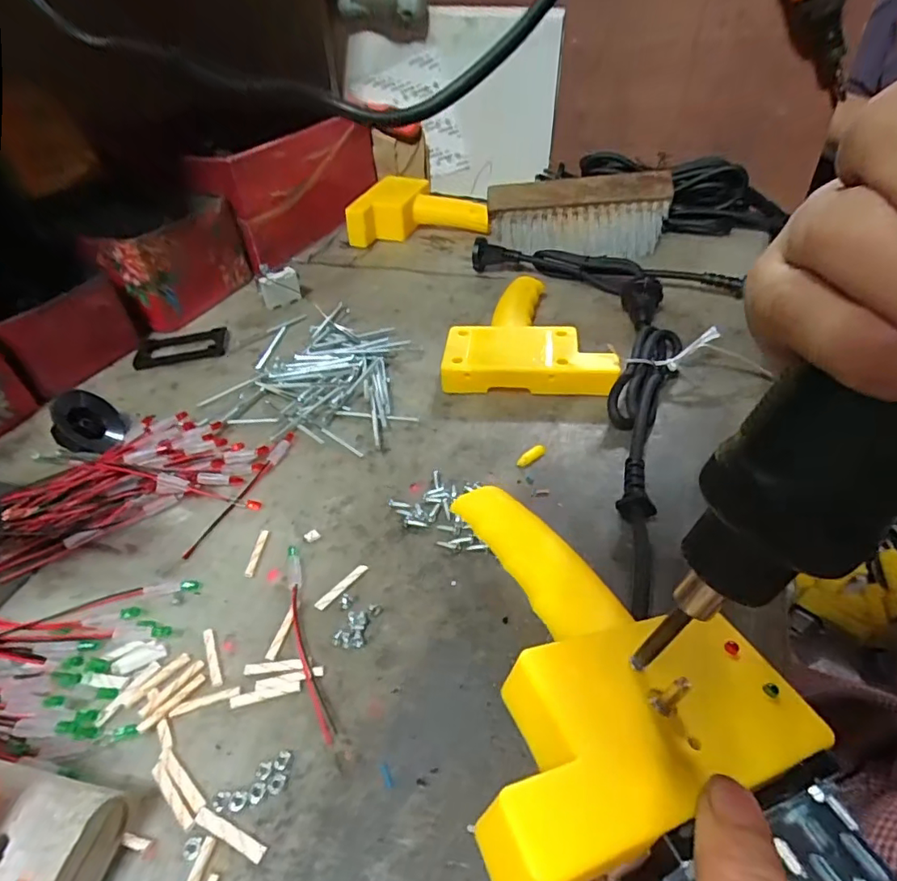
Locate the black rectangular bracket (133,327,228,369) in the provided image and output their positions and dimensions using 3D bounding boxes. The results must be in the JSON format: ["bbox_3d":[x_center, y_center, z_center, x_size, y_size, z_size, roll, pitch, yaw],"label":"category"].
[{"bbox_3d":[-0.236,-0.083,0.468,0.074,0.008,0.048,-11,42,-7],"label":"black rectangular bracket"}]

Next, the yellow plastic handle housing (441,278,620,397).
[{"bbox_3d":[0.065,-0.091,0.431,0.120,0.027,0.148,2,42,7],"label":"yellow plastic handle housing"}]

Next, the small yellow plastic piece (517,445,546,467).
[{"bbox_3d":[0.053,0.010,0.336,0.021,0.004,0.009,-28,47,-24],"label":"small yellow plastic piece"}]

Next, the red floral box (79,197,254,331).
[{"bbox_3d":[-0.264,-0.174,0.514,0.063,0.083,0.128,16,45,21],"label":"red floral box"}]

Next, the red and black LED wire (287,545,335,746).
[{"bbox_3d":[-0.070,0.093,0.255,0.009,0.005,0.105,-16,43,-13],"label":"red and black LED wire"}]

